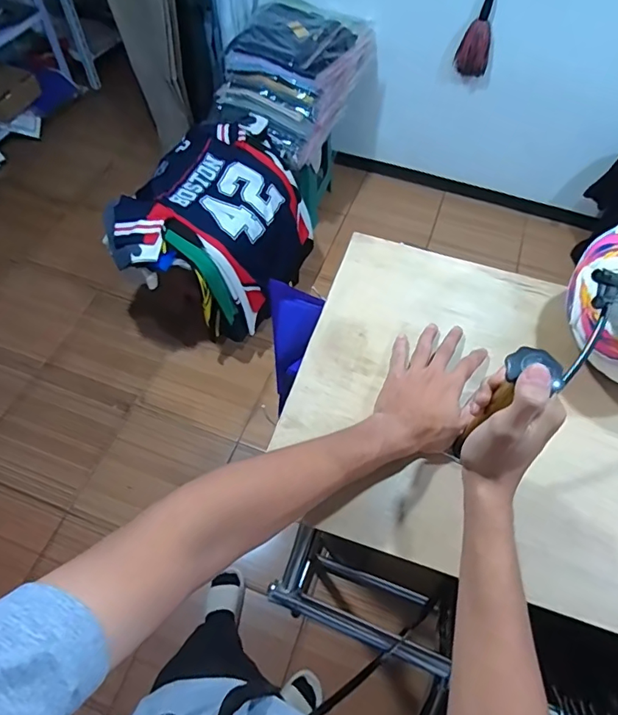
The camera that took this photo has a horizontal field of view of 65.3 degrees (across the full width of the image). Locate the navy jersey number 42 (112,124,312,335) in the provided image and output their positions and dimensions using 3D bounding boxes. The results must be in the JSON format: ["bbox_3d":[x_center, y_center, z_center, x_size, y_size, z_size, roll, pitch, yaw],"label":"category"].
[{"bbox_3d":[-0.286,-0.405,1.575,0.466,0.393,0.518,14,59,8],"label":"navy jersey number 42"}]

